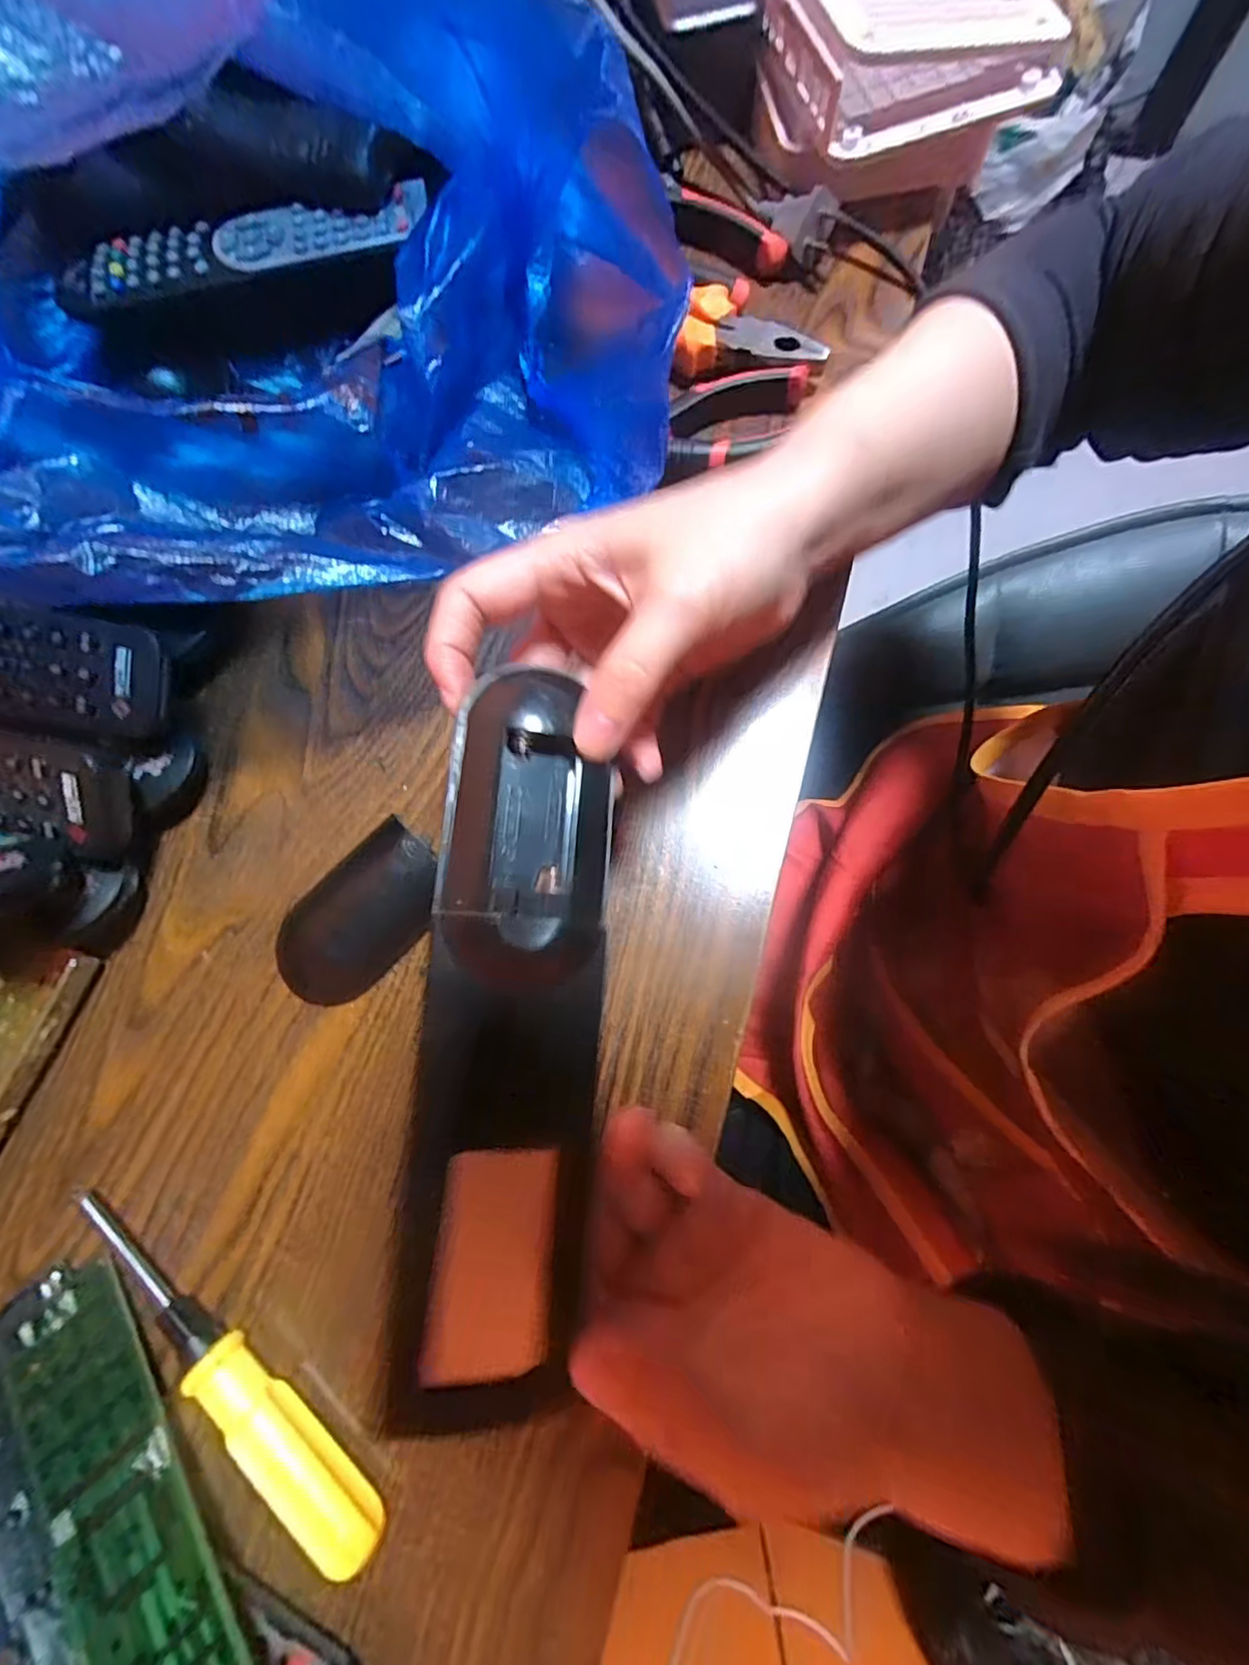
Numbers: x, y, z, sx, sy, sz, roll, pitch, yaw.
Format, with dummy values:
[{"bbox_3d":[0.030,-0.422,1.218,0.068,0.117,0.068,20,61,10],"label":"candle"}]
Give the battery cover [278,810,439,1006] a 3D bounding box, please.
[{"bbox_3d":[-0.111,0.034,0.251,0.078,0.018,0.048,-43,76,-7],"label":"battery cover"}]

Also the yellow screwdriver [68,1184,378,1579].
[{"bbox_3d":[-0.139,0.181,0.210,0.152,0.020,0.015,39,81,13],"label":"yellow screwdriver"}]

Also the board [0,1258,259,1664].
[{"bbox_3d":[-0.151,0.227,0.187,0.041,0.004,0.177,-36,65,-21],"label":"board"}]

